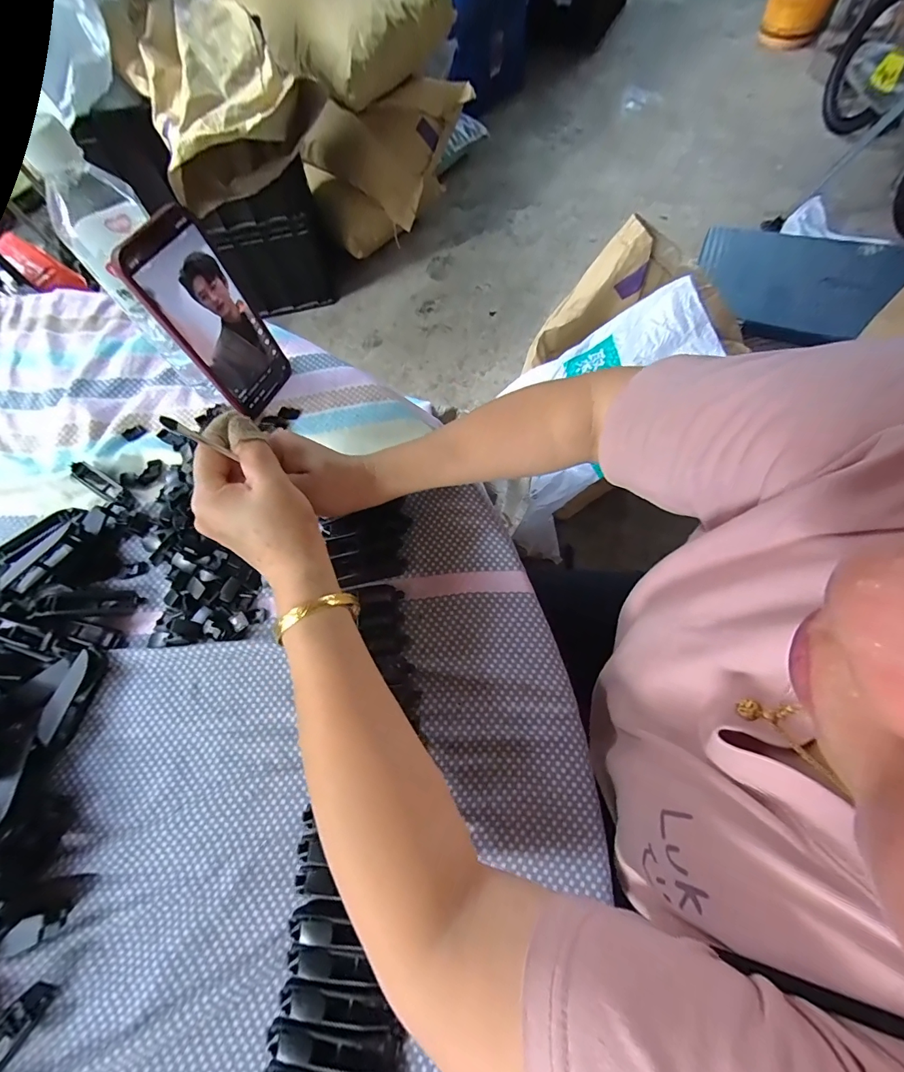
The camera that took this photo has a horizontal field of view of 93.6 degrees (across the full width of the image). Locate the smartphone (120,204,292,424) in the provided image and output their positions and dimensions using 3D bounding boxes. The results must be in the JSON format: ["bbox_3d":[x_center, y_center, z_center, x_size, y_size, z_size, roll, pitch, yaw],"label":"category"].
[{"bbox_3d":[-0.202,-0.184,0.371,0.007,0.158,0.075,19,69,22],"label":"smartphone"}]

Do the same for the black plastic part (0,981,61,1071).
[{"bbox_3d":[-0.267,0.297,0.244,0.024,0.011,0.072,34,73,15],"label":"black plastic part"}]

